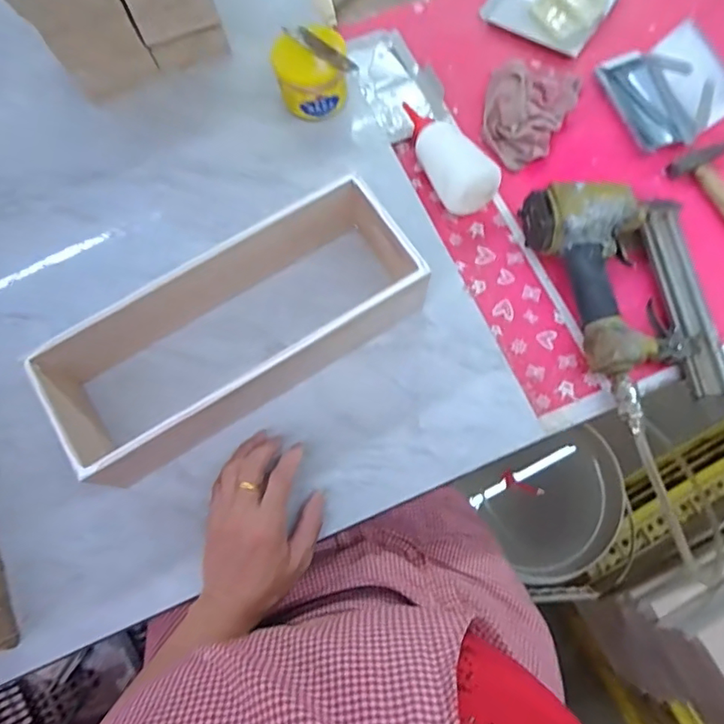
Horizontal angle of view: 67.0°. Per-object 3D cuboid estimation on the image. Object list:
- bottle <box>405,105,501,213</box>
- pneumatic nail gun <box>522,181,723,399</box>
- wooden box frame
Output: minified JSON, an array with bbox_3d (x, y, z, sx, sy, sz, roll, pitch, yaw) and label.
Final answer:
[{"bbox_3d":[0.090,-0.237,0.602,0.058,0.049,0.152,-24,74,-7],"label":"bottle"},{"bbox_3d":[0.266,-0.073,0.540,0.158,0.056,0.222,-9,72,-3],"label":"pneumatic nail gun"},{"bbox_3d":[-0.120,-0.025,0.510,0.351,0.088,0.124,-31,75,-9],"label":"wooden box frame"}]

